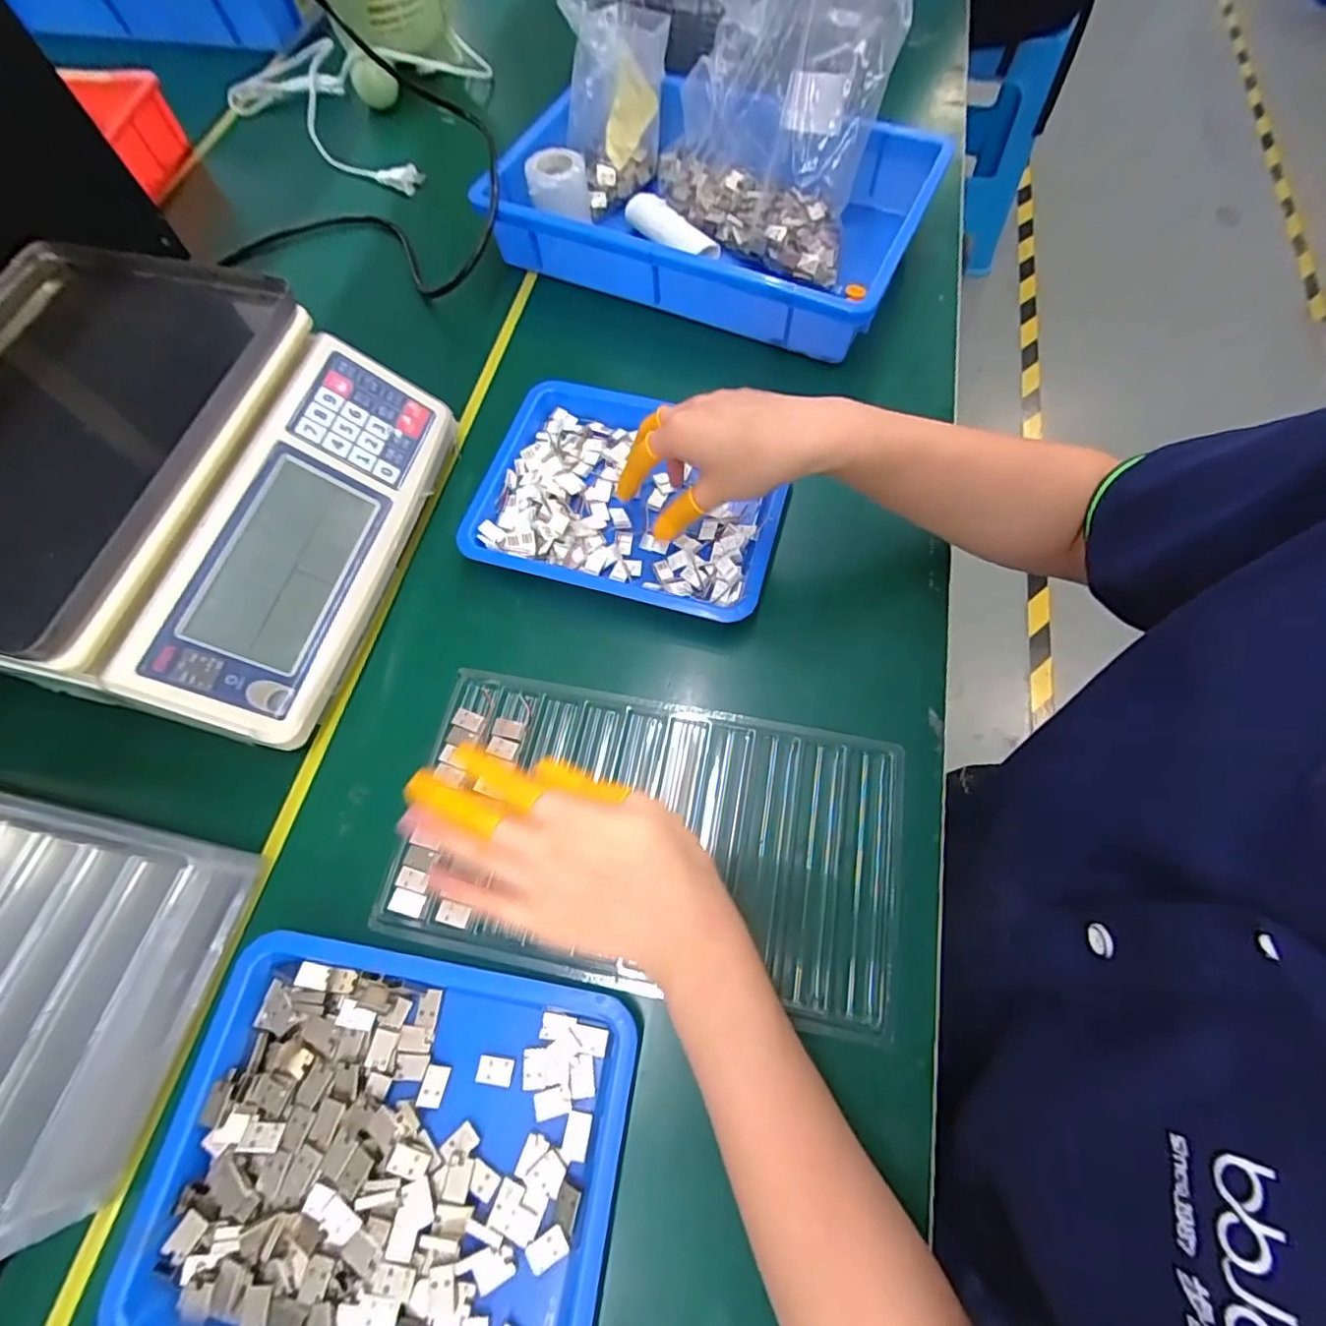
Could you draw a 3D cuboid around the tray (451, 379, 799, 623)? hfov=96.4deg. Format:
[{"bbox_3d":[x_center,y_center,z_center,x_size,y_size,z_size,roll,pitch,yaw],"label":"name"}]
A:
[{"bbox_3d":[-0.023,-0.123,0.438,0.215,0.028,0.168,15,68,7],"label":"tray"}]

